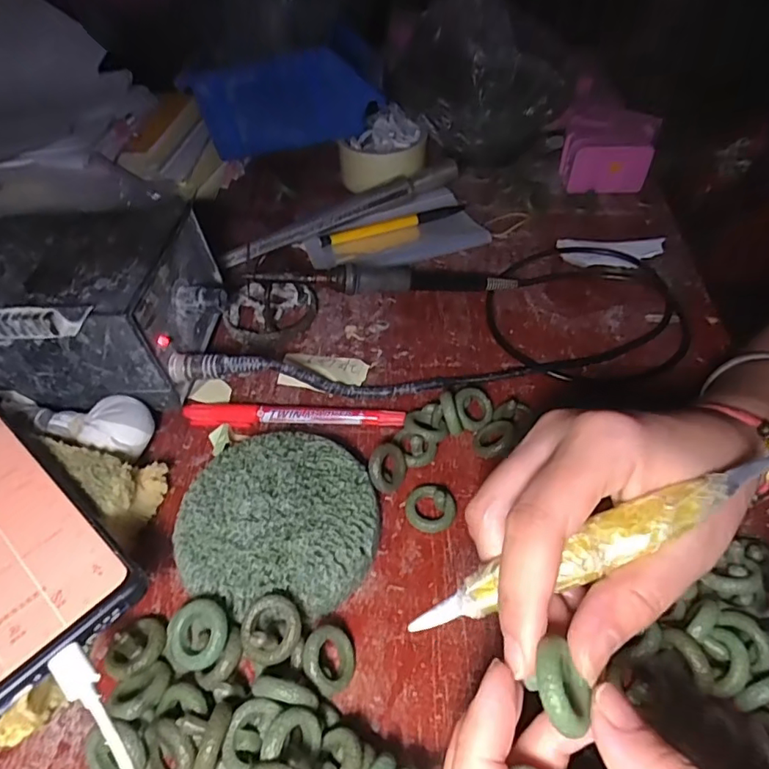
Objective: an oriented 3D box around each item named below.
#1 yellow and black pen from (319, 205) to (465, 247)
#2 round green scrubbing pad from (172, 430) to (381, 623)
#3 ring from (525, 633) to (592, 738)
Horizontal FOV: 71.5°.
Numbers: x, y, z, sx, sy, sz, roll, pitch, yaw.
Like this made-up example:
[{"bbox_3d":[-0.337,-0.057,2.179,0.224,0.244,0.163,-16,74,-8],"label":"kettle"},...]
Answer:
[{"bbox_3d":[0.008,-0.142,0.473,0.135,0.013,0.014,-16,51,-14],"label":"yellow and black pen"},{"bbox_3d":[-0.055,0.069,0.281,0.099,0.021,0.095,0,49,0],"label":"round green scrubbing pad"},{"bbox_3d":[0.054,0.092,0.162,0.023,0.006,0.025,34,38,-32],"label":"ring"}]

